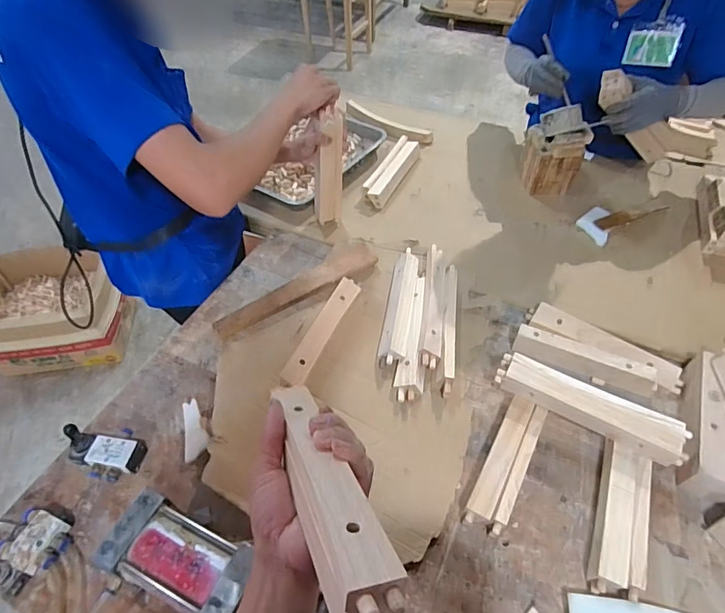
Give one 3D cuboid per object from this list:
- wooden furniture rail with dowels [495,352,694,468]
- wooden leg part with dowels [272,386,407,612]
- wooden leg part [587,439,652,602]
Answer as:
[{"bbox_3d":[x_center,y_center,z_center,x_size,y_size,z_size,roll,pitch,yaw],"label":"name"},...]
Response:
[{"bbox_3d":[0.337,0.150,0.687,0.269,0.043,0.057,25,53,20],"label":"wooden furniture rail with dowels"},{"bbox_3d":[-0.031,0.142,0.371,0.047,0.048,0.254,-17,25,-14],"label":"wooden leg part with dowels"},{"bbox_3d":[0.353,0.288,0.625,0.060,0.048,0.201,20,52,16],"label":"wooden leg part"}]

